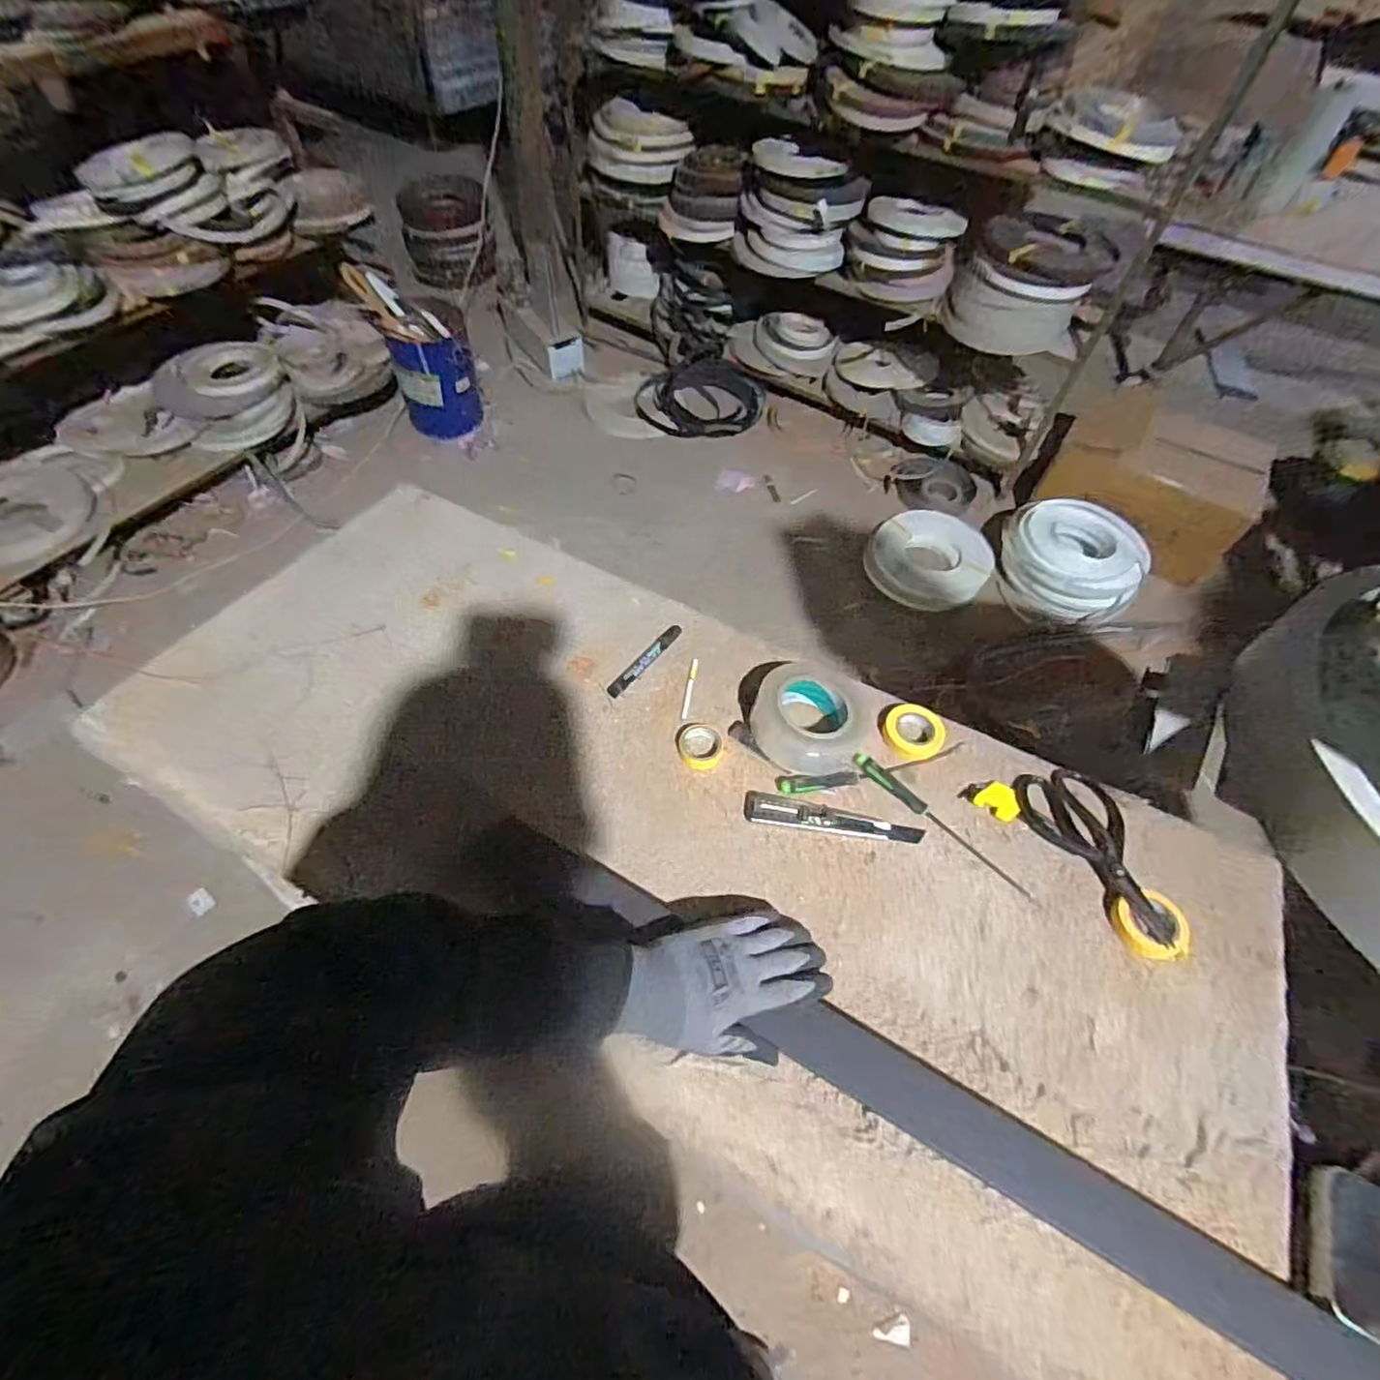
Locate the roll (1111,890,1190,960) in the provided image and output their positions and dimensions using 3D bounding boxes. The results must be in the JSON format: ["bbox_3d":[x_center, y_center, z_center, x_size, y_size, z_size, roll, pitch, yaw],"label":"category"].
[{"bbox_3d":[0.456,0.230,0.629,0.076,0.014,0.063,-1,56,-4],"label":"roll"}]

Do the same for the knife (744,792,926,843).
[{"bbox_3d":[0.152,0.136,0.685,0.185,0.009,0.034,8,56,2],"label":"knife"}]

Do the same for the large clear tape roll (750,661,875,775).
[{"bbox_3d":[0.140,0.025,0.722,0.127,0.049,0.130,2,56,-3],"label":"large clear tape roll"}]

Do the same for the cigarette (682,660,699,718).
[{"bbox_3d":[0.000,-0.002,0.774,0.008,0.005,0.085,10,56,3],"label":"cigarette"}]

